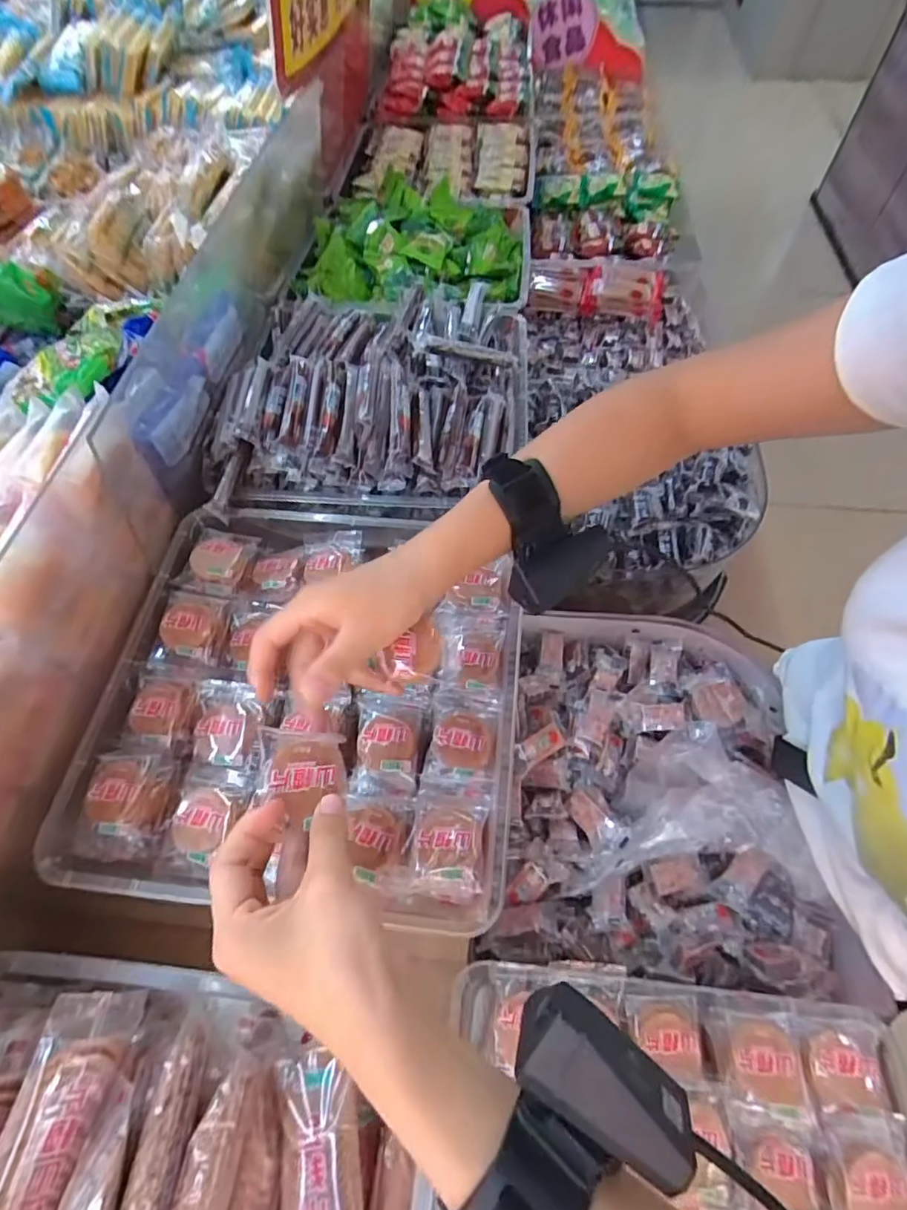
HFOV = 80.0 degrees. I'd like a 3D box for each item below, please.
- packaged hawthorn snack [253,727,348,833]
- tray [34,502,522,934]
[{"bbox_3d":[-0.080,0.092,0.290,0.045,0.004,0.050,6,66,-25],"label":"packaged hawthorn snack"},{"bbox_3d":[-0.105,0.059,0.419,0.301,0.042,0.301,5,60,4],"label":"tray"}]

